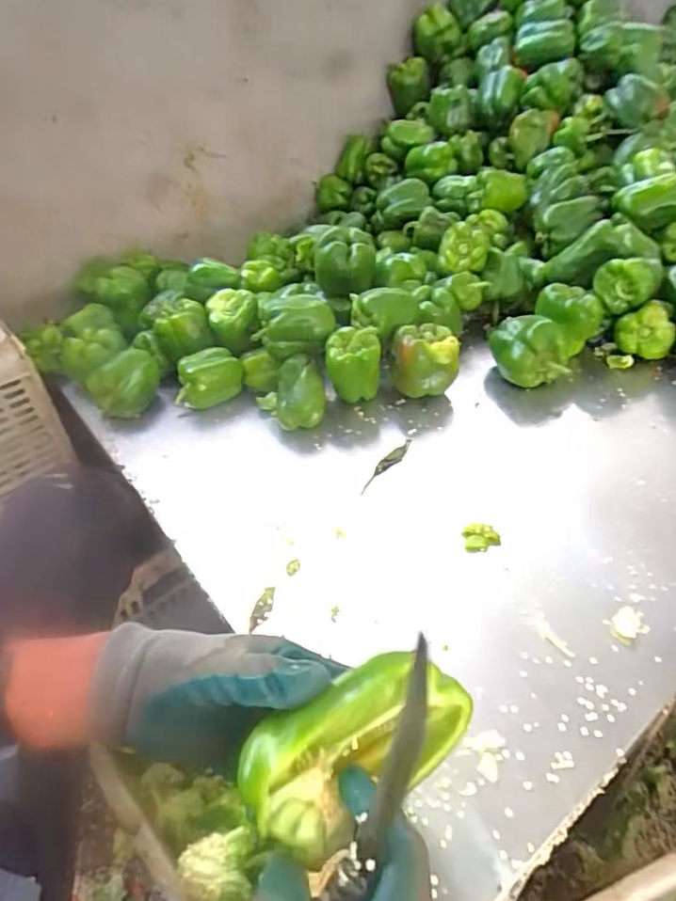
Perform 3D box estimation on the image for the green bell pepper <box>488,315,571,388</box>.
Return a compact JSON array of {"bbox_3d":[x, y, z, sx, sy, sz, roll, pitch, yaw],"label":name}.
[{"bbox_3d":[0.281,-0.150,0.814,0.102,0.084,0.089,-2,38,6],"label":"green bell pepper"}]

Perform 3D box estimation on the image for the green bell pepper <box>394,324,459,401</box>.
[{"bbox_3d":[0.124,-0.124,0.792,0.089,0.090,0.073,-12,38,-7],"label":"green bell pepper"}]

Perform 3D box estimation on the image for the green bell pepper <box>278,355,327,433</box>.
[{"bbox_3d":[-0.055,-0.080,0.778,0.069,0.082,0.101,-9,38,-3],"label":"green bell pepper"}]

